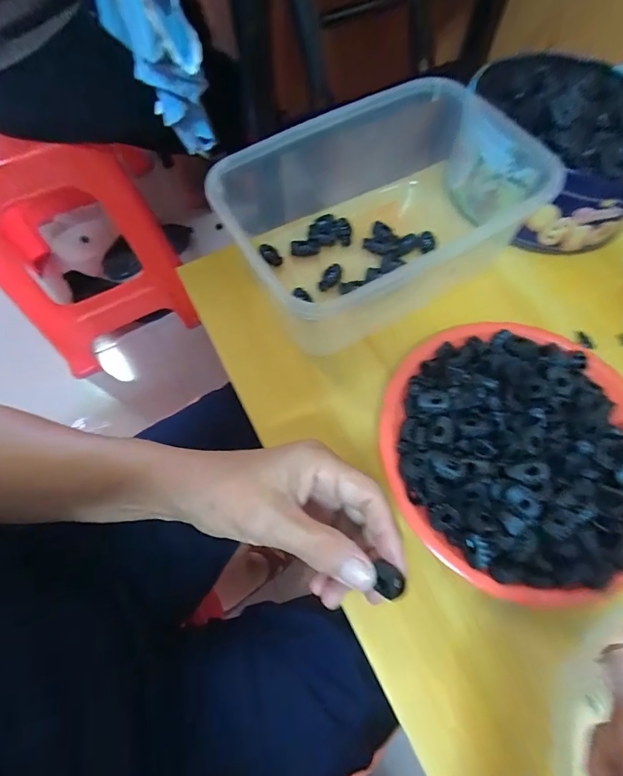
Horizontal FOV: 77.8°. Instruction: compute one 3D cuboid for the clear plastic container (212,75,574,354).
[{"bbox_3d":[0.065,-0.153,0.338,0.255,0.096,0.163,-35,71,-15],"label":"clear plastic container"}]

